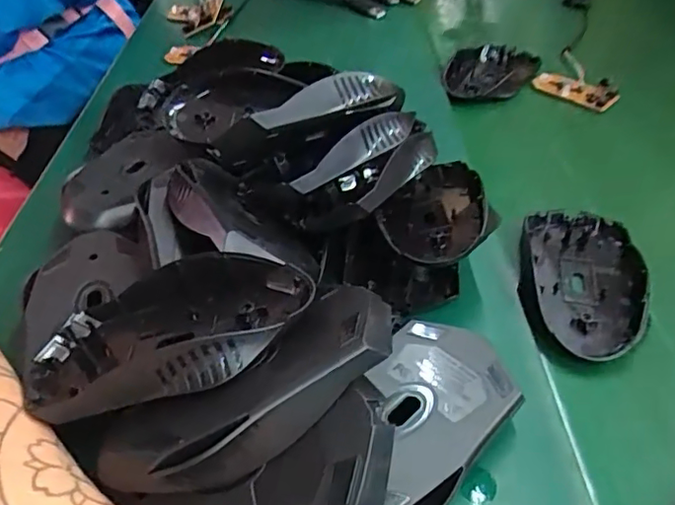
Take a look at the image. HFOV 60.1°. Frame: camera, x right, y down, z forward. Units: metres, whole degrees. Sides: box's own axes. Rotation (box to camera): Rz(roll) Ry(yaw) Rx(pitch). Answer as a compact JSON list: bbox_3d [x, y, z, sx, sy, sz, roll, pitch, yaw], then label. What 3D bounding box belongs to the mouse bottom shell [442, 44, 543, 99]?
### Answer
[{"bbox_3d":[0.133,-0.157,0.514,0.063,0.025,0.098,32,50,30],"label":"mouse bottom shell"}]

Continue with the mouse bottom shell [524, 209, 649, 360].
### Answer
[{"bbox_3d":[0.140,0.013,0.324,0.065,0.017,0.109,9,42,8],"label":"mouse bottom shell"}]

